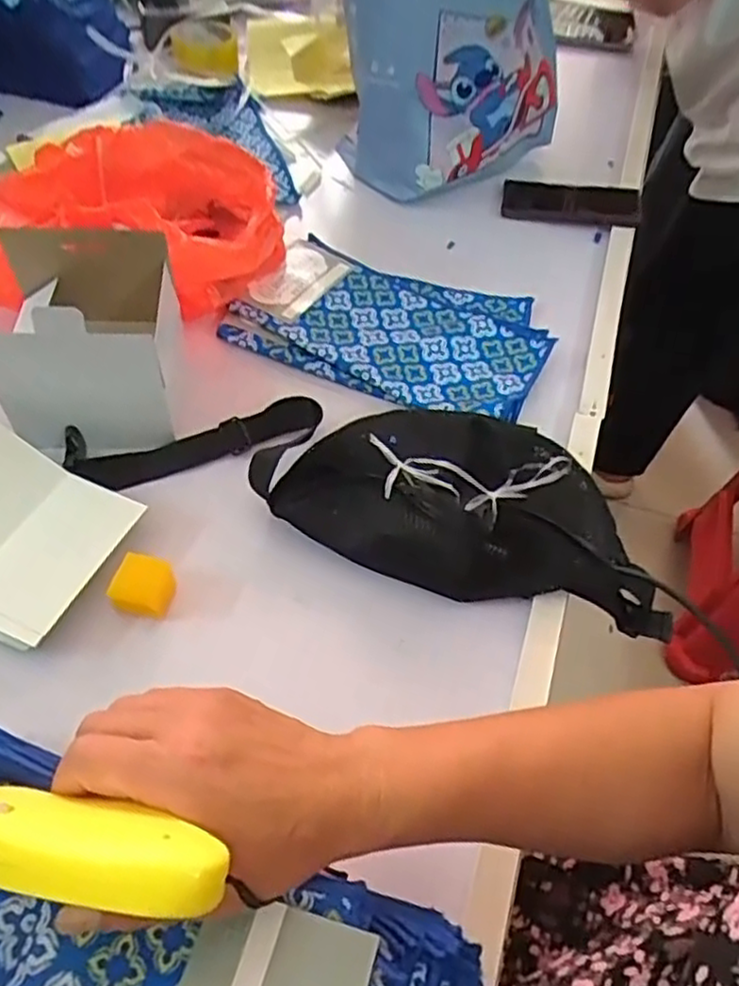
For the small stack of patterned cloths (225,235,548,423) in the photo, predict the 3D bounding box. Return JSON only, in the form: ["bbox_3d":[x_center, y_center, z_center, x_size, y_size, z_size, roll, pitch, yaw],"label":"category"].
[{"bbox_3d":[0.027,-0.172,0.718,0.294,0.022,0.191,23,56,10],"label":"small stack of patterned cloths"}]

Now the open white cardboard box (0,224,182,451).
[{"bbox_3d":[-0.228,-0.124,0.584,0.128,0.138,0.104,-5,50,1],"label":"open white cardboard box"}]

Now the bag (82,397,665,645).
[{"bbox_3d":[-0.001,-0.009,0.597,0.473,0.081,0.161,9,52,12],"label":"bag"}]

